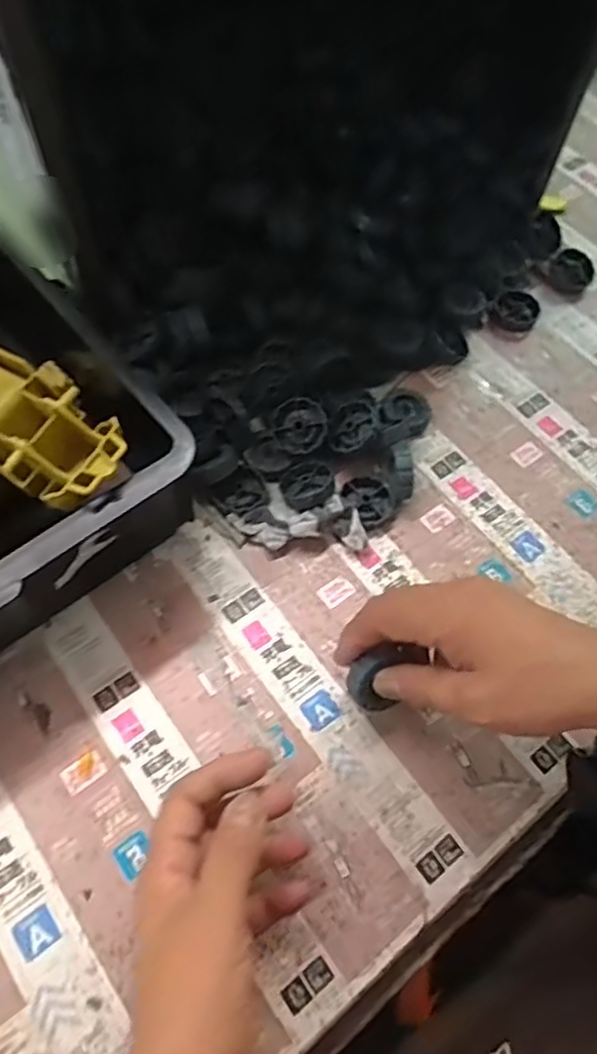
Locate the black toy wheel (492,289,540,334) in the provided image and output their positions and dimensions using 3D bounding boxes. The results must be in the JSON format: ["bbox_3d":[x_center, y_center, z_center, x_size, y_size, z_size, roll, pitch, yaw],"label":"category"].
[{"bbox_3d":[0.184,-0.183,0.566,0.036,0.014,0.040,24,64,9],"label":"black toy wheel"}]

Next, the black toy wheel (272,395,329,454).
[{"bbox_3d":[0.002,-0.073,0.479,0.038,0.012,0.038,-3,92,9],"label":"black toy wheel"}]

